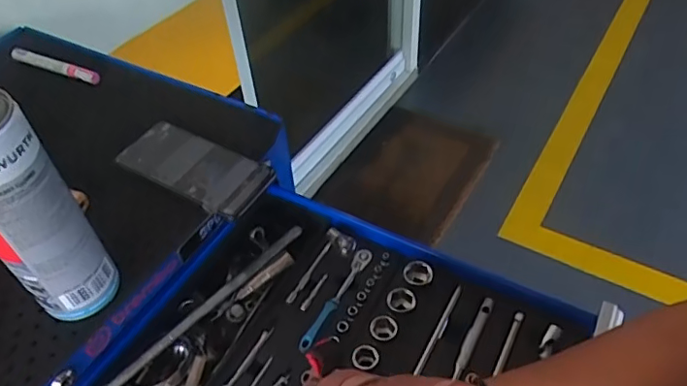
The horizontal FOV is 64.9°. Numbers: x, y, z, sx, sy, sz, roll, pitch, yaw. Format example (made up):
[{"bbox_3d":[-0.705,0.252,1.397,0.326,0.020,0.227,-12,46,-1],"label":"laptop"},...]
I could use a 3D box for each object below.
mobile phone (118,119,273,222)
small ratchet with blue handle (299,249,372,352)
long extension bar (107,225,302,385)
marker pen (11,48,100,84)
[{"bbox_3d":[-0.155,-0.028,0.566,0.164,0.013,0.076,20,51,21],"label":"mobile phone"},{"bbox_3d":[-0.006,0.109,0.558,0.016,0.012,0.135,20,51,21],"label":"small ratchet with blue handle"},{"bbox_3d":[-0.143,0.117,0.527,0.018,0.018,0.275,34,58,30],"label":"long extension bar"},{"bbox_3d":[-0.377,-0.167,0.705,0.143,0.014,0.017,16,50,18],"label":"marker pen"}]

